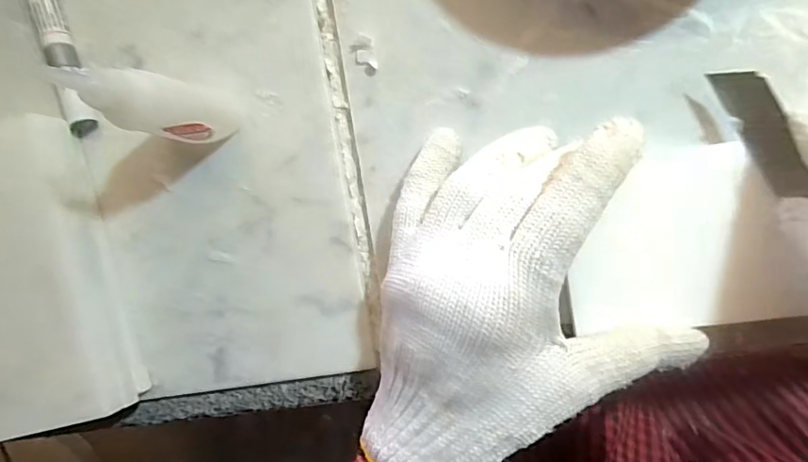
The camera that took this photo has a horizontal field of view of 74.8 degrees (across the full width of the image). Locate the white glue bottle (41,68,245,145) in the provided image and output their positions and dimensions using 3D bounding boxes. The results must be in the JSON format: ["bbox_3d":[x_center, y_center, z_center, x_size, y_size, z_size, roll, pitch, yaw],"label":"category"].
[{"bbox_3d":[-0.103,-0.055,0.224,0.027,0.086,0.024,0,90,9],"label":"white glue bottle"}]

